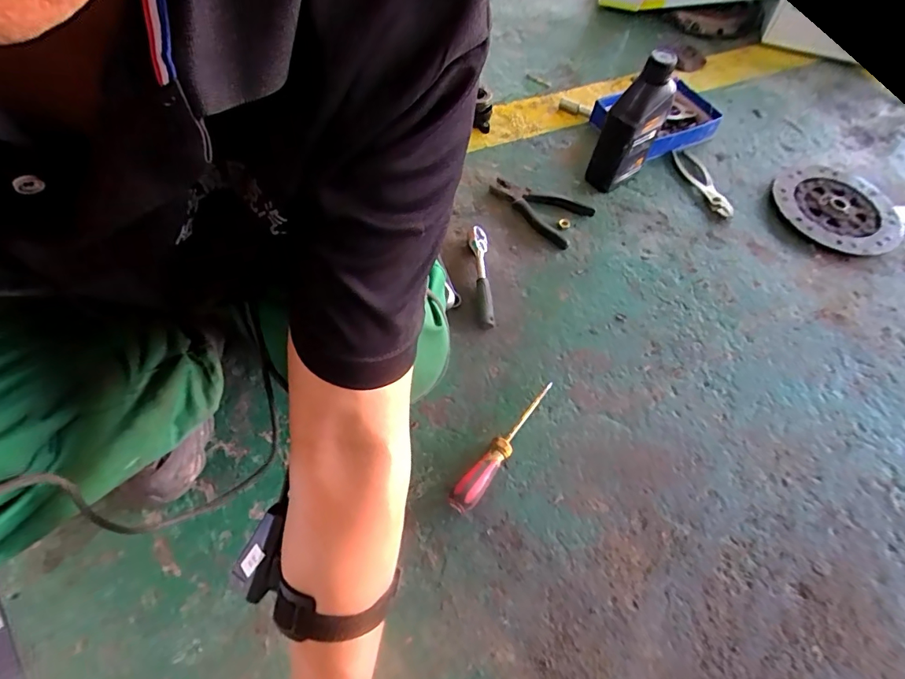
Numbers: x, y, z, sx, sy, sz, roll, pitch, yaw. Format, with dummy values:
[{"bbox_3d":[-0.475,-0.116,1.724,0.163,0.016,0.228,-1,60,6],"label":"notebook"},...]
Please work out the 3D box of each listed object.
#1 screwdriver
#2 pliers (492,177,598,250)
[{"bbox_3d":[0.069,0.137,0.605,0.032,0.030,0.212,36,64,15],"label":"screwdriver"},{"bbox_3d":[0.154,-0.243,0.824,0.177,0.018,0.100,37,64,16],"label":"pliers"}]

